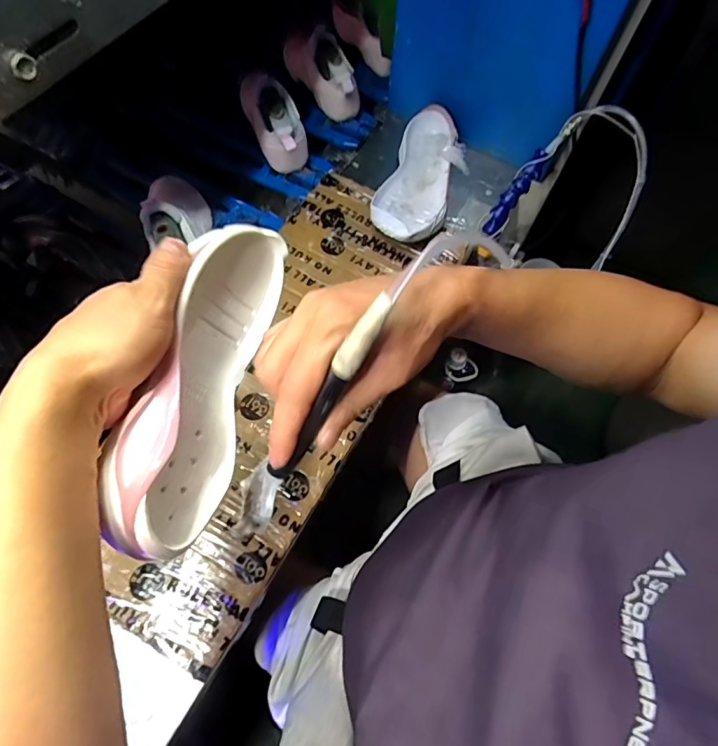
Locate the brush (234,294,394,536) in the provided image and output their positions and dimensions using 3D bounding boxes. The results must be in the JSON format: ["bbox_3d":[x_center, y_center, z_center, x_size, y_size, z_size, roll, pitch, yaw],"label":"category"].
[{"bbox_3d":[-0.031,0.030,0.278,0.031,0.020,0.174,42,116,18],"label":"brush"}]

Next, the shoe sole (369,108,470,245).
[{"bbox_3d":[0.089,-0.279,0.690,0.102,0.046,0.246,20,66,9],"label":"shoe sole"}]

